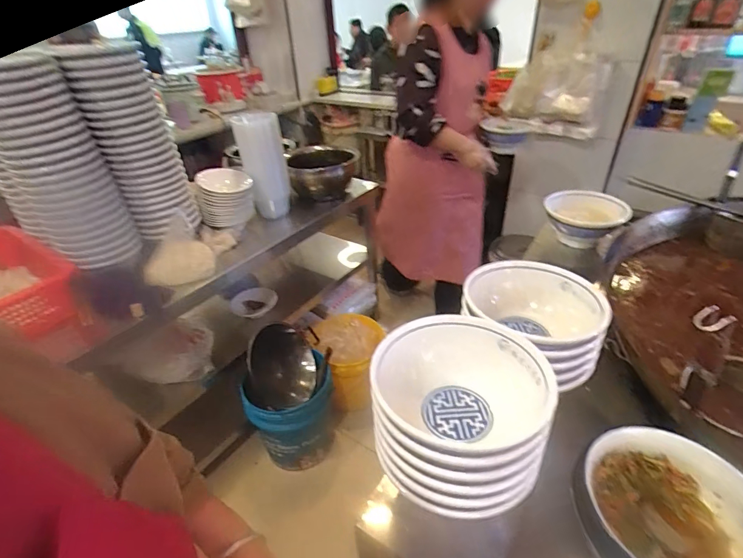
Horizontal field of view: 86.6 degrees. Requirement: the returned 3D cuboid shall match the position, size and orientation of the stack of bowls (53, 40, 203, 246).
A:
[{"bbox_3d":[-0.588,-0.328,1.002,0.173,0.463,0.168,-18,37,-20],"label":"stack of bowls"}]

